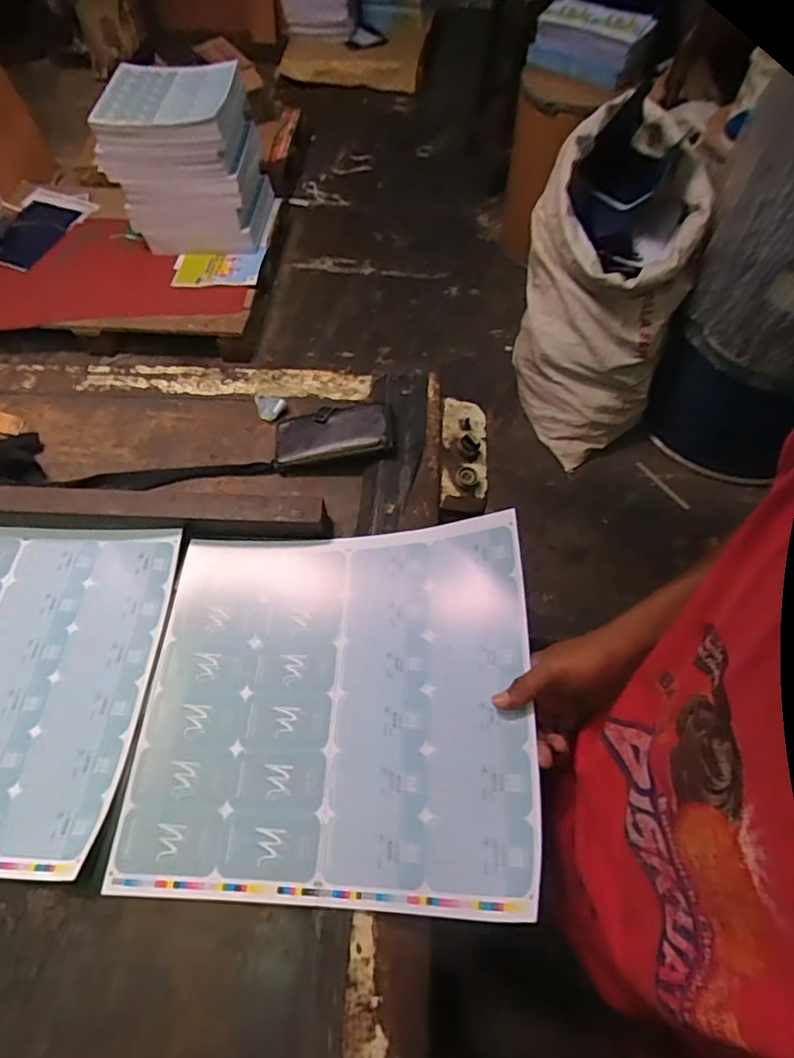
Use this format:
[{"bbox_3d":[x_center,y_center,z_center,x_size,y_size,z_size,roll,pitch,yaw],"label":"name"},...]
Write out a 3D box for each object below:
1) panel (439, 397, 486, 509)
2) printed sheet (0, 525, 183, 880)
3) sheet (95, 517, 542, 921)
[{"bbox_3d":[0.088,-0.106,0.723,0.058,0.027,0.148,3,61,1],"label":"panel"},{"bbox_3d":[-0.460,0.153,0.589,0.381,0.011,0.354,3,61,1],"label":"printed sheet"},{"bbox_3d":[-0.068,0.154,0.542,0.373,0.095,0.358,2,61,1],"label":"sheet"}]

